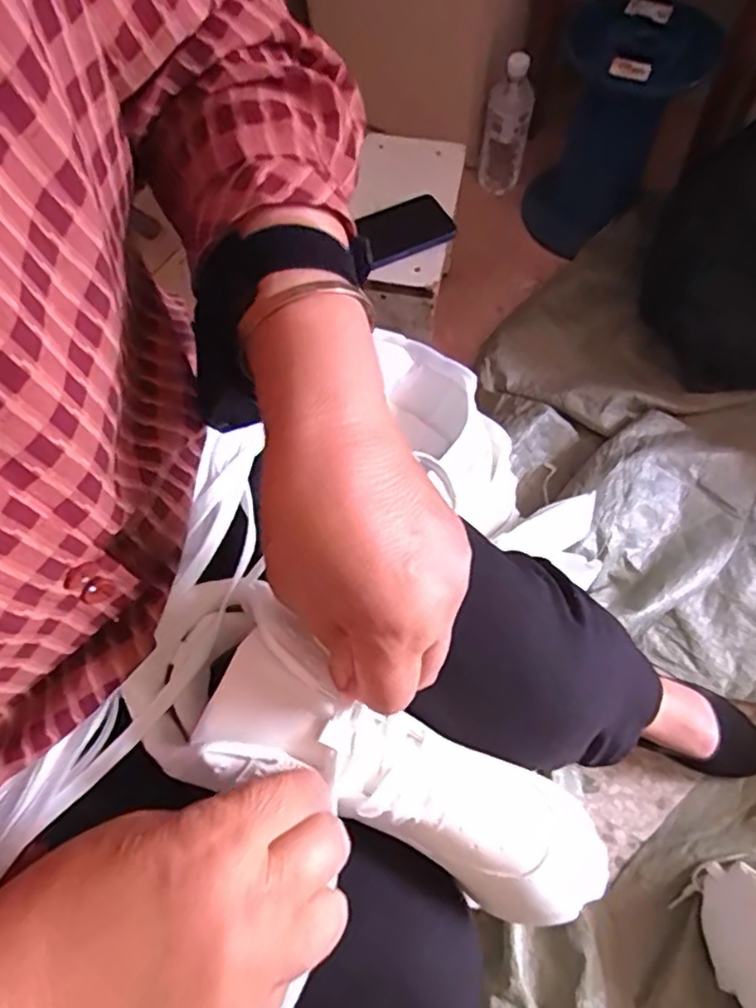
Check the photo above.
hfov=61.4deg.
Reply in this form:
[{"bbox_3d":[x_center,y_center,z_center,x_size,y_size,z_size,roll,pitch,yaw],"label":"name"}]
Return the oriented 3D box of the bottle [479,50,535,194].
[{"bbox_3d":[0.199,-0.582,0.989,0.068,0.190,0.055,9,65,6],"label":"bottle"}]

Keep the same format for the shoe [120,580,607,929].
[{"bbox_3d":[-0.008,0.122,0.304,0.239,0.062,0.084,27,68,8],"label":"shoe"}]

